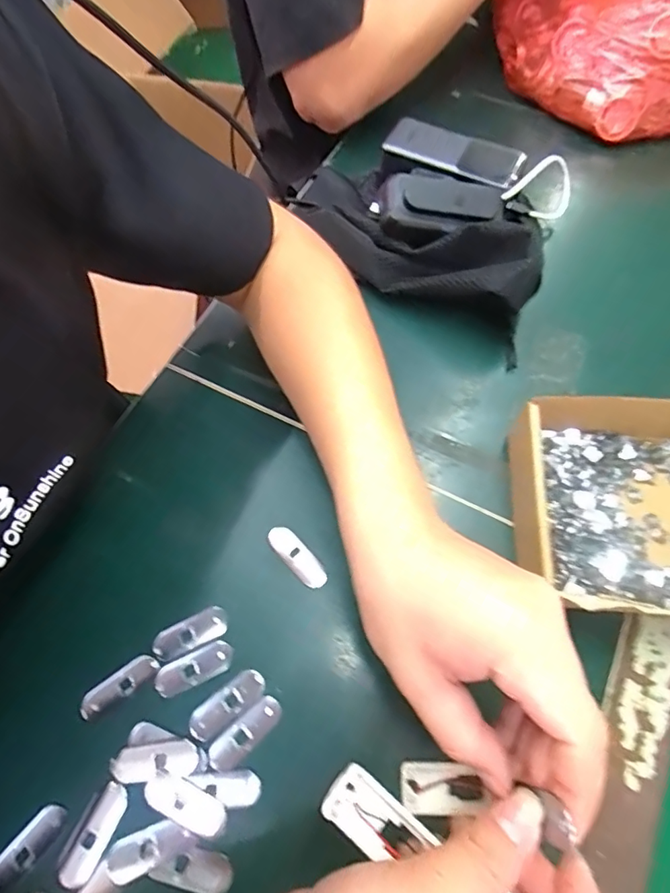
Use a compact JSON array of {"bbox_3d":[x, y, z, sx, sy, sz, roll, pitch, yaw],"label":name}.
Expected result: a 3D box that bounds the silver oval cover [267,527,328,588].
[{"bbox_3d":[-0.027,0.080,0.357,0.019,0.006,0.052,-41,71,-17],"label":"silver oval cover"}]

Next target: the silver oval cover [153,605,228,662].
[{"bbox_3d":[-0.096,0.125,0.331,0.050,0.004,0.021,-24,67,-11],"label":"silver oval cover"}]

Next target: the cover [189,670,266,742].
[{"bbox_3d":[-0.068,0.164,0.315,0.050,0.004,0.020,-34,69,-15],"label":"cover"}]

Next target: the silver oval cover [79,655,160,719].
[{"bbox_3d":[-0.139,0.152,0.317,0.050,0.004,0.015,-31,68,-14],"label":"silver oval cover"}]

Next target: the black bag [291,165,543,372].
[{"bbox_3d":[0.076,-0.187,0.441,0.259,0.078,0.111,39,70,17],"label":"black bag"}]

